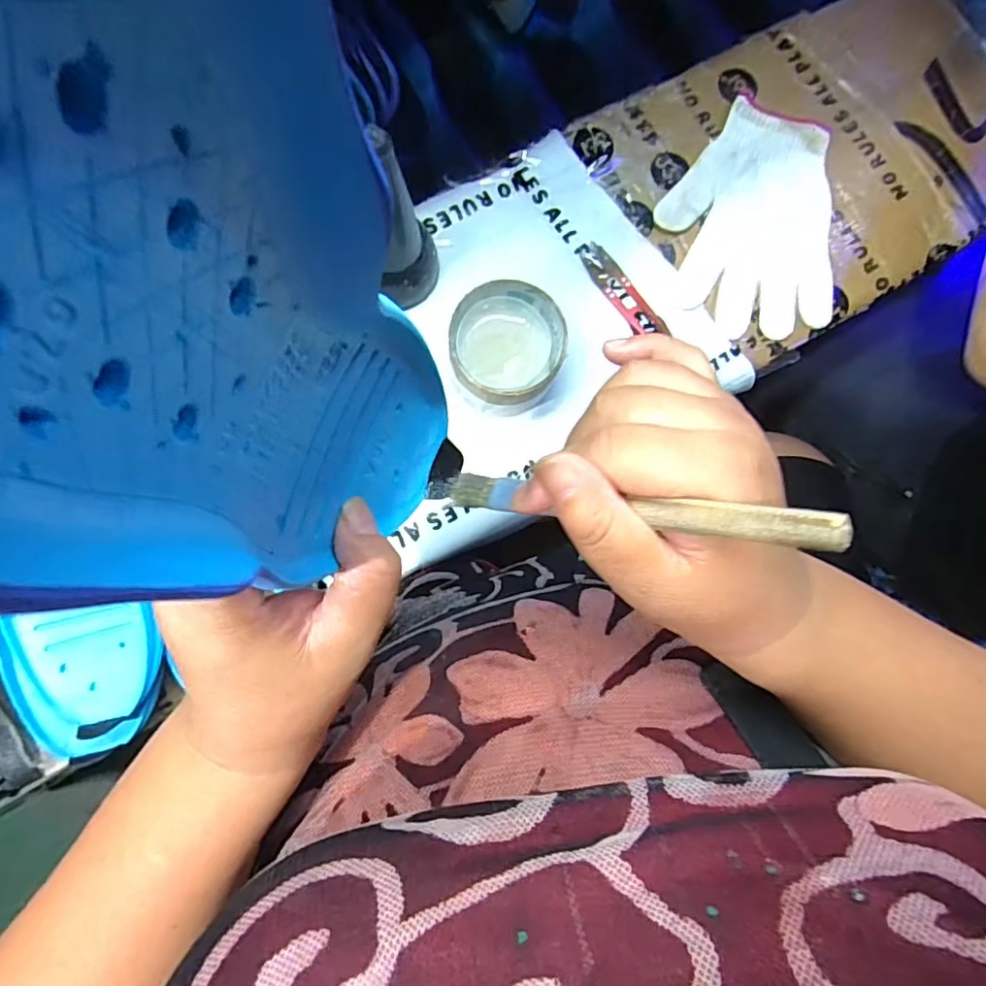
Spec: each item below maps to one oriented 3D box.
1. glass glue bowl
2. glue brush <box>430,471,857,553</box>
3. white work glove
[{"bbox_3d":[0.009,-0.101,0.423,0.079,0.052,0.083,1,83,-4],"label":"glass glue bowl"},{"bbox_3d":[0.032,0.004,0.212,0.006,0.172,0.013,22,79,-43],"label":"glue brush"},{"bbox_3d":[0.208,-0.223,0.473,0.138,0.012,0.188,0,83,-4],"label":"white work glove"}]

